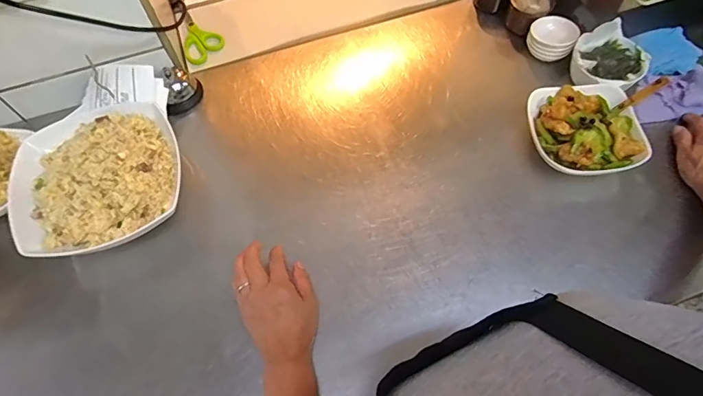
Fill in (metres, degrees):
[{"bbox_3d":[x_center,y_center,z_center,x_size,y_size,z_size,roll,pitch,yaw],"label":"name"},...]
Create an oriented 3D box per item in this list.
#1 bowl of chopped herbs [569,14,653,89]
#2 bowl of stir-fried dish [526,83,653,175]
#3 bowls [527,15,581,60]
[{"bbox_3d":[0.400,-0.208,0.671,0.104,0.061,0.102,-1,62,2],"label":"bowl of chopped herbs"},{"bbox_3d":[0.337,-0.095,0.620,0.145,0.061,0.144,-1,62,2],"label":"bowl of stir-fried dish"},{"bbox_3d":[0.331,-0.261,0.714,0.073,0.049,0.065,25,65,15],"label":"bowls"}]

